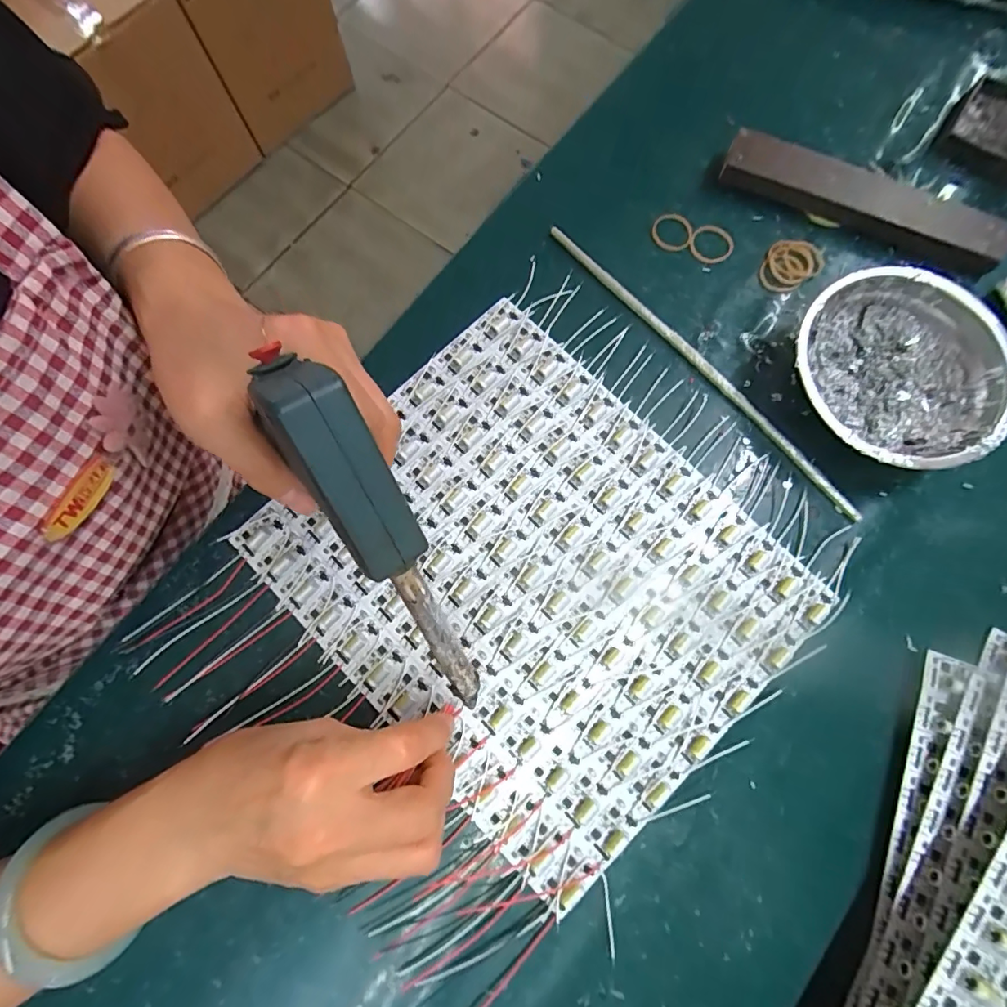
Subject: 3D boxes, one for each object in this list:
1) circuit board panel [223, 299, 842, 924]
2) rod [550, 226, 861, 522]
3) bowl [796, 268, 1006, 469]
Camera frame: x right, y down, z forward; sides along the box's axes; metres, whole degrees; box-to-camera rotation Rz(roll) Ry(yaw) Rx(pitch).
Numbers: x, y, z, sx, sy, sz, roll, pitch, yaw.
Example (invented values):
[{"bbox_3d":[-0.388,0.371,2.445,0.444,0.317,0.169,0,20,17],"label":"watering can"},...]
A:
[{"bbox_3d":[0.017,0.042,0.293,0.242,0.008,0.285,-44,82,-8],"label":"circuit board panel"},{"bbox_3d":[0.132,-0.094,0.320,0.012,0.006,0.275,-42,81,-8],"label":"rod"},{"bbox_3d":[0.242,-0.078,0.300,0.123,0.037,0.122,0,78,0],"label":"bowl"}]

